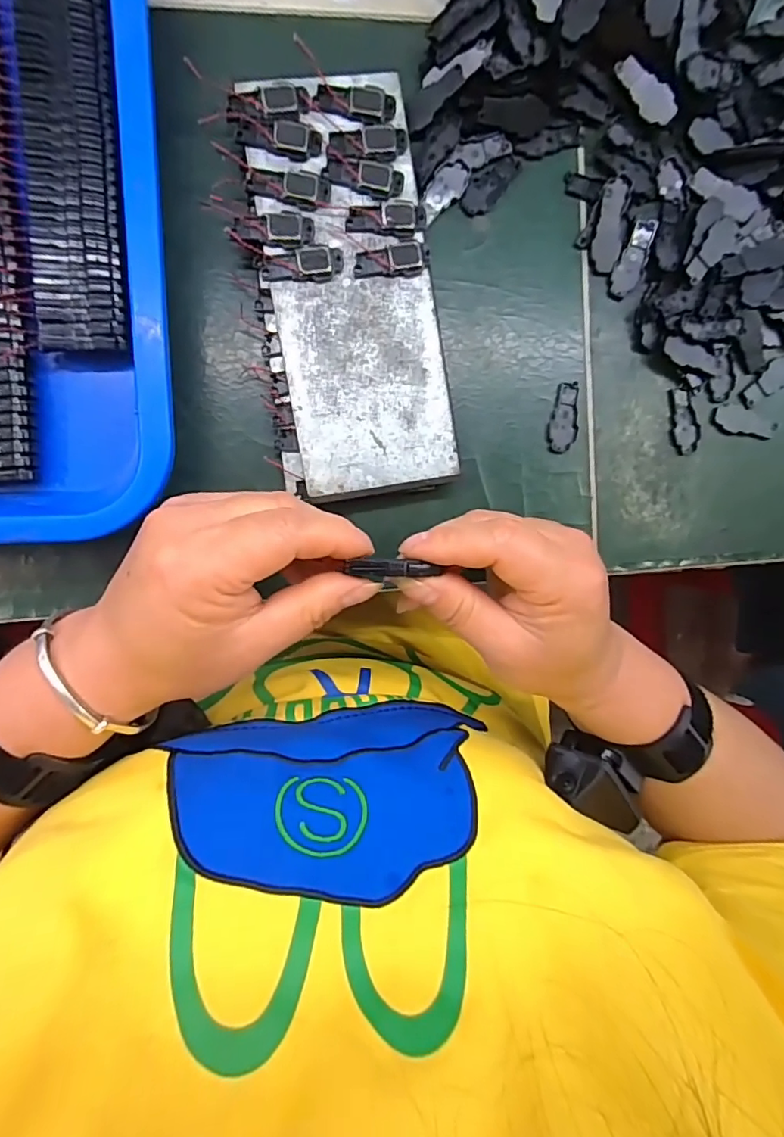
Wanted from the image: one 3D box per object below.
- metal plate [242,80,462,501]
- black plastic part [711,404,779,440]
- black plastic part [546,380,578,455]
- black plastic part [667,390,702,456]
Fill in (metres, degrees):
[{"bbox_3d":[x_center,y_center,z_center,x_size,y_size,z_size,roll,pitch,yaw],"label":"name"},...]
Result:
[{"bbox_3d":[-0.020,-0.136,0.270,0.079,0.022,0.194,-10,93,-8],"label":"metal plate"},{"bbox_3d":[0.206,-0.085,0.311,0.039,0.004,0.015,22,91,-9],"label":"black plastic part"},{"bbox_3d":[0.097,-0.085,0.299,0.017,0.004,0.038,3,94,-8],"label":"black plastic part"},{"bbox_3d":[0.170,-0.085,0.307,0.017,0.004,0.037,-11,95,-7],"label":"black plastic part"}]

